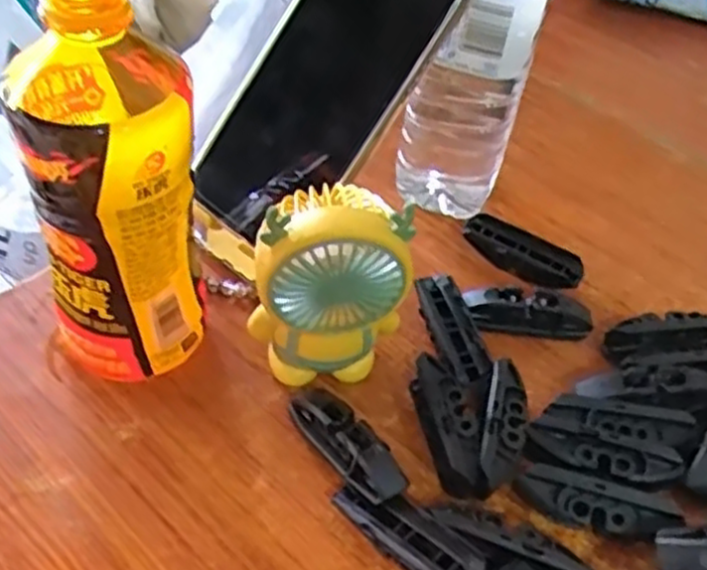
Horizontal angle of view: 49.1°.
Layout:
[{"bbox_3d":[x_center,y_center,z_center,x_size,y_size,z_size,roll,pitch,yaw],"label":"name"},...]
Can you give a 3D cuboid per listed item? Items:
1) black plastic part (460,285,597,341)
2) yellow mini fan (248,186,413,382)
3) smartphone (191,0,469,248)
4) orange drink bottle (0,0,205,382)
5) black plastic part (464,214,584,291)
[{"bbox_3d":[0.096,0.016,0.424,0.069,0.018,0.020,5,46,-2],"label":"black plastic part"},{"bbox_3d":[-0.012,0.004,0.358,0.065,0.111,0.037,-6,48,-12],"label":"yellow mini fan"},{"bbox_3d":[-0.017,-0.100,0.395,0.087,0.168,0.013,40,14,28],"label":"smartphone"},{"bbox_3d":[-0.104,-0.042,0.337,0.063,0.187,0.074,-9,48,-15],"label":"orange drink bottle"},{"bbox_3d":[0.099,-0.017,0.456,0.071,0.018,0.025,31,51,21],"label":"black plastic part"}]

